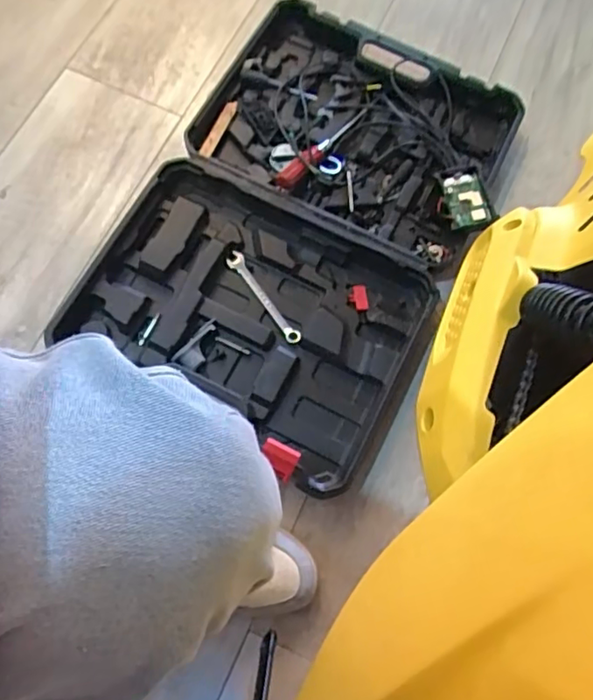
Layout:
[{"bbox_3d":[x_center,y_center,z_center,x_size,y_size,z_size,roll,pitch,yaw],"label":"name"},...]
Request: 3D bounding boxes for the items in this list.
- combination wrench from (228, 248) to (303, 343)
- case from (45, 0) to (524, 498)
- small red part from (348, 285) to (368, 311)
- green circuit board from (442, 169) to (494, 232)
[{"bbox_3d":[-0.046,-0.070,0.813,0.025,0.012,0.156,-33,76,-12],"label":"combination wrench"},{"bbox_3d":[0.014,-0.187,0.840,0.430,0.059,0.637,26,73,6],"label":"case"},{"bbox_3d":[0.083,-0.070,0.822,0.026,0.009,0.041,-4,72,-3],"label":"small red part"},{"bbox_3d":[0.235,-0.204,0.824,0.056,0.014,0.091,-7,66,6],"label":"green circuit board"}]

